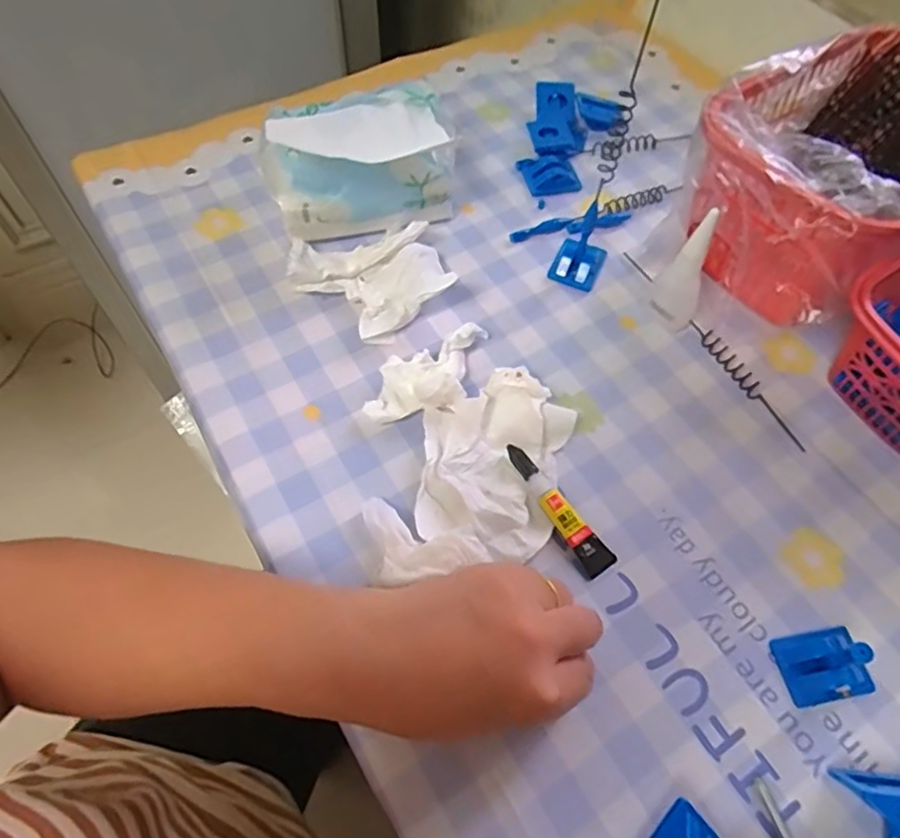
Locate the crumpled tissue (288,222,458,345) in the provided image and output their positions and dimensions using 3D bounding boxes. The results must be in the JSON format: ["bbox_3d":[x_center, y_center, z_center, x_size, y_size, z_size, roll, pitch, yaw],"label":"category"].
[{"bbox_3d":[-0.057,-0.099,0.440,0.107,0.034,0.093,-12,60,-8],"label":"crumpled tissue"}]

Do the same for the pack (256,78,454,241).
[{"bbox_3d":[-0.066,-0.190,0.462,0.139,0.087,0.086,-21,62,-13],"label":"pack"}]

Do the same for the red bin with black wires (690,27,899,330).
[{"bbox_3d":[0.285,-0.173,0.443,0.240,0.122,0.149,-29,64,-17],"label":"red bin with black wires"}]

